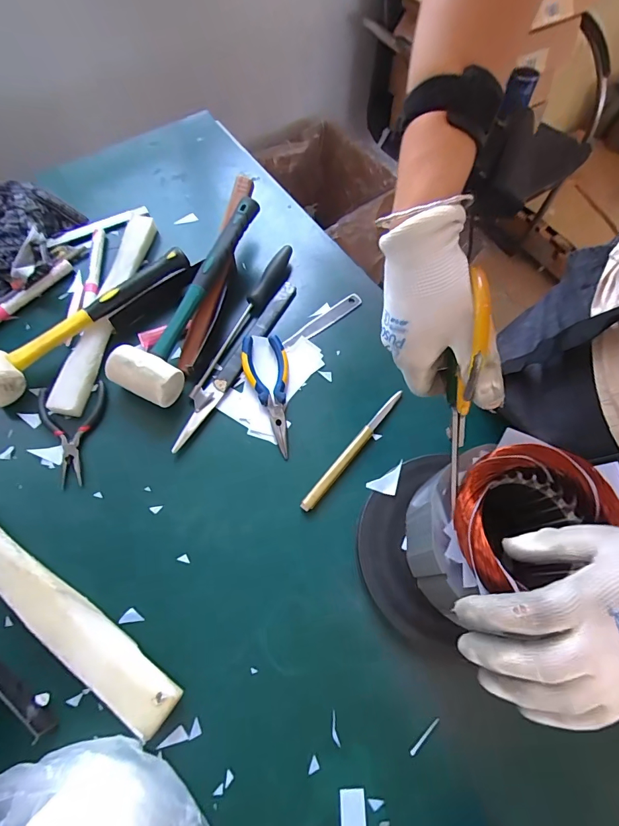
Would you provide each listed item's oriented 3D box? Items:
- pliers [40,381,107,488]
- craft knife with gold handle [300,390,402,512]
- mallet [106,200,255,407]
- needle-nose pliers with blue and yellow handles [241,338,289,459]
[{"bbox_3d":[-0.272,0.022,0.448,0.076,0.008,0.121,-9,67,-5],"label":"pliers"},{"bbox_3d":[0.051,0.039,0.455,0.015,0.007,0.179,37,71,13],"label":"craft knife with gold handle"},{"bbox_3d":[-0.146,-0.152,0.494,0.081,0.067,0.295,18,68,6],"label":"mallet"},{"bbox_3d":[-0.046,-0.025,0.472,0.052,0.019,0.148,-10,68,-6],"label":"needle-nose pliers with blue and yellow handles"}]

